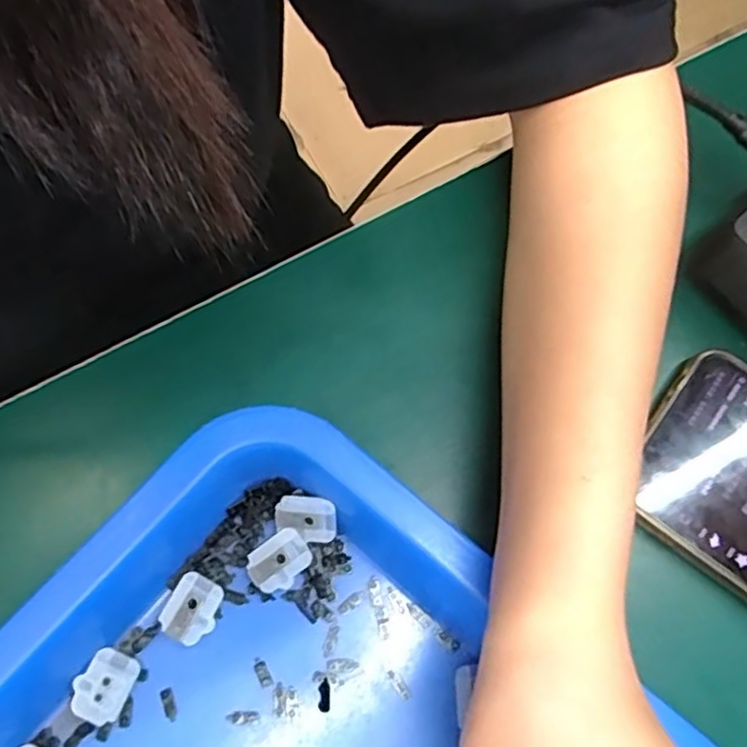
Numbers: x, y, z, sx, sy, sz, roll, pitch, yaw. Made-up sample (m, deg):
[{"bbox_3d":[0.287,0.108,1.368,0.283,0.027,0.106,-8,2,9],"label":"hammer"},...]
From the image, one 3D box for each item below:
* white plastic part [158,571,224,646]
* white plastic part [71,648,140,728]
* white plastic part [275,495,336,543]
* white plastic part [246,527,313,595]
[{"bbox_3d":[-0.061,0.080,0.239,0.017,0.007,0.021,26,73,6],"label":"white plastic part"},{"bbox_3d":[-0.089,0.103,0.229,0.017,0.006,0.022,24,73,6],"label":"white plastic part"},{"bbox_3d":[-0.024,0.051,0.246,0.022,0.005,0.016,8,97,5],"label":"white plastic part"},{"bbox_3d":[-0.033,0.066,0.245,0.022,0.007,0.017,-37,77,-12],"label":"white plastic part"}]

